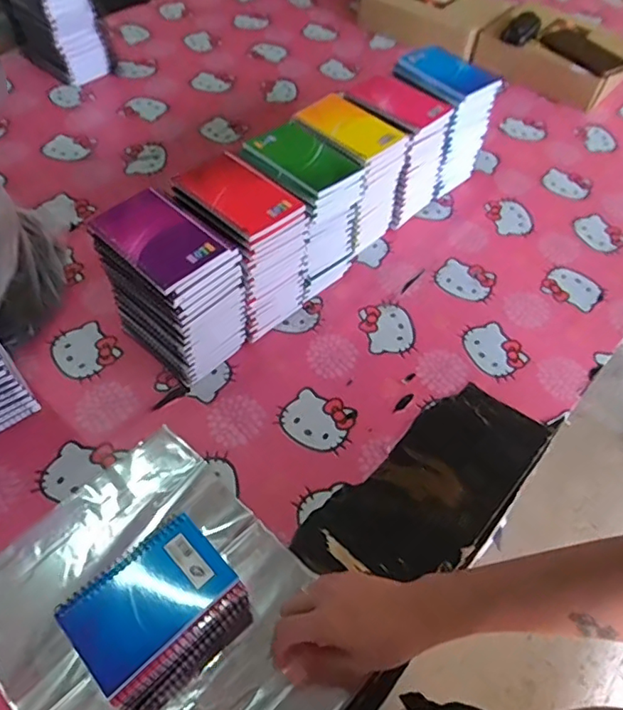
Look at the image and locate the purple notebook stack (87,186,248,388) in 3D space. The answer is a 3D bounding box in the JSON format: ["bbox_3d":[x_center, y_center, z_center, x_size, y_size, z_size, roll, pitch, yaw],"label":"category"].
[{"bbox_3d":[-0.154,-0.072,0.628,0.133,0.177,0.094,35,58,21],"label":"purple notebook stack"}]

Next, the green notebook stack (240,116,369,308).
[{"bbox_3d":[-0.017,-0.182,0.727,0.130,0.176,0.105,37,59,22],"label":"green notebook stack"}]

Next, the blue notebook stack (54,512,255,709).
[{"bbox_3d":[-0.130,0.225,0.483,0.127,0.061,0.105,-35,62,-26],"label":"blue notebook stack"}]

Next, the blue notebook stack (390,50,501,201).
[{"bbox_3d":[0.198,-0.359,0.869,0.106,0.182,0.137,-24,58,-20],"label":"blue notebook stack"}]

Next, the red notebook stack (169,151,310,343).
[{"bbox_3d":[-0.084,-0.125,0.673,0.132,0.180,0.100,37,59,23],"label":"red notebook stack"}]

